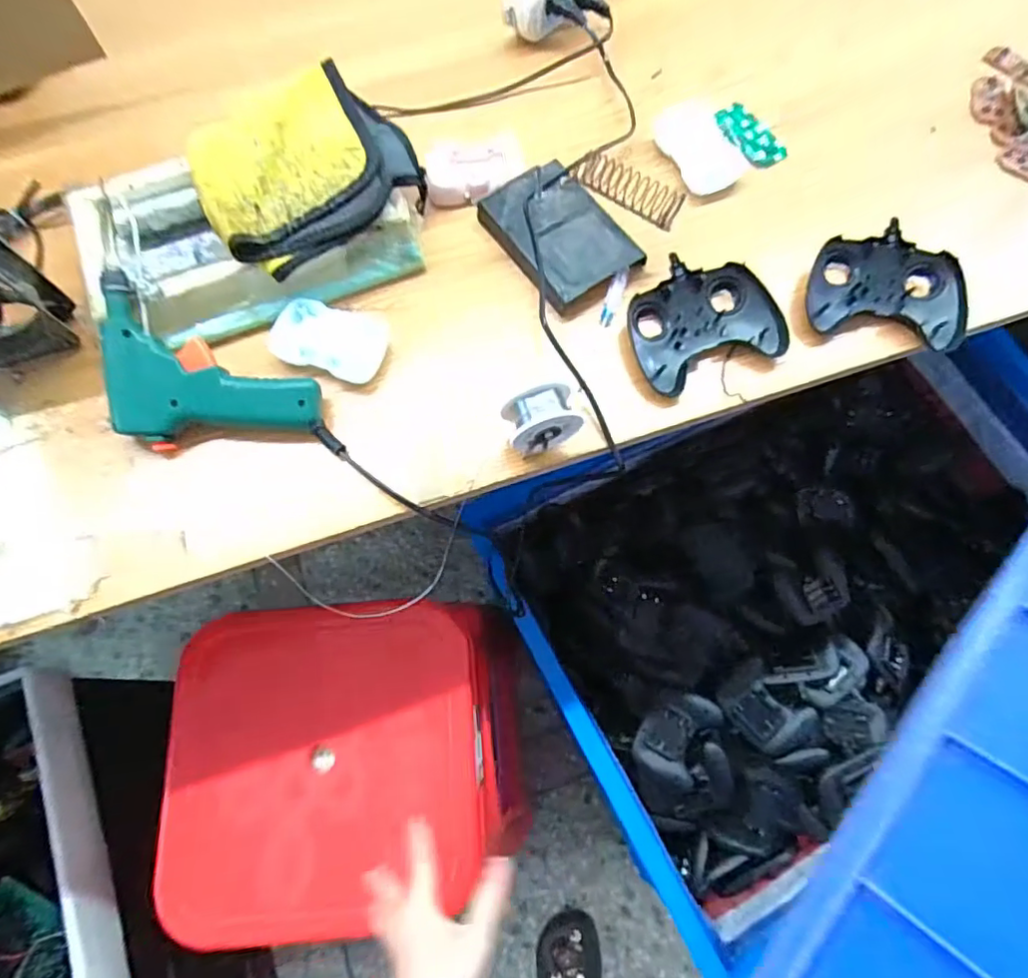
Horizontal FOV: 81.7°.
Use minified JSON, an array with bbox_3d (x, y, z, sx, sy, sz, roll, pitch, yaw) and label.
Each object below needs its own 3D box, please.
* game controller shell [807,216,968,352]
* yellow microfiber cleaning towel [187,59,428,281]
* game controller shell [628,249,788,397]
[{"bbox_3d":[0.308,-0.165,0.491,0.121,0.028,0.094,14,72,5],"label":"game controller shell"},{"bbox_3d":[-0.168,-0.258,0.477,0.169,0.041,0.140,-33,75,-10],"label":"yellow microfiber cleaning towel"},{"bbox_3d":[0.152,-0.137,0.482,0.117,0.026,0.095,-22,73,-7],"label":"game controller shell"}]

